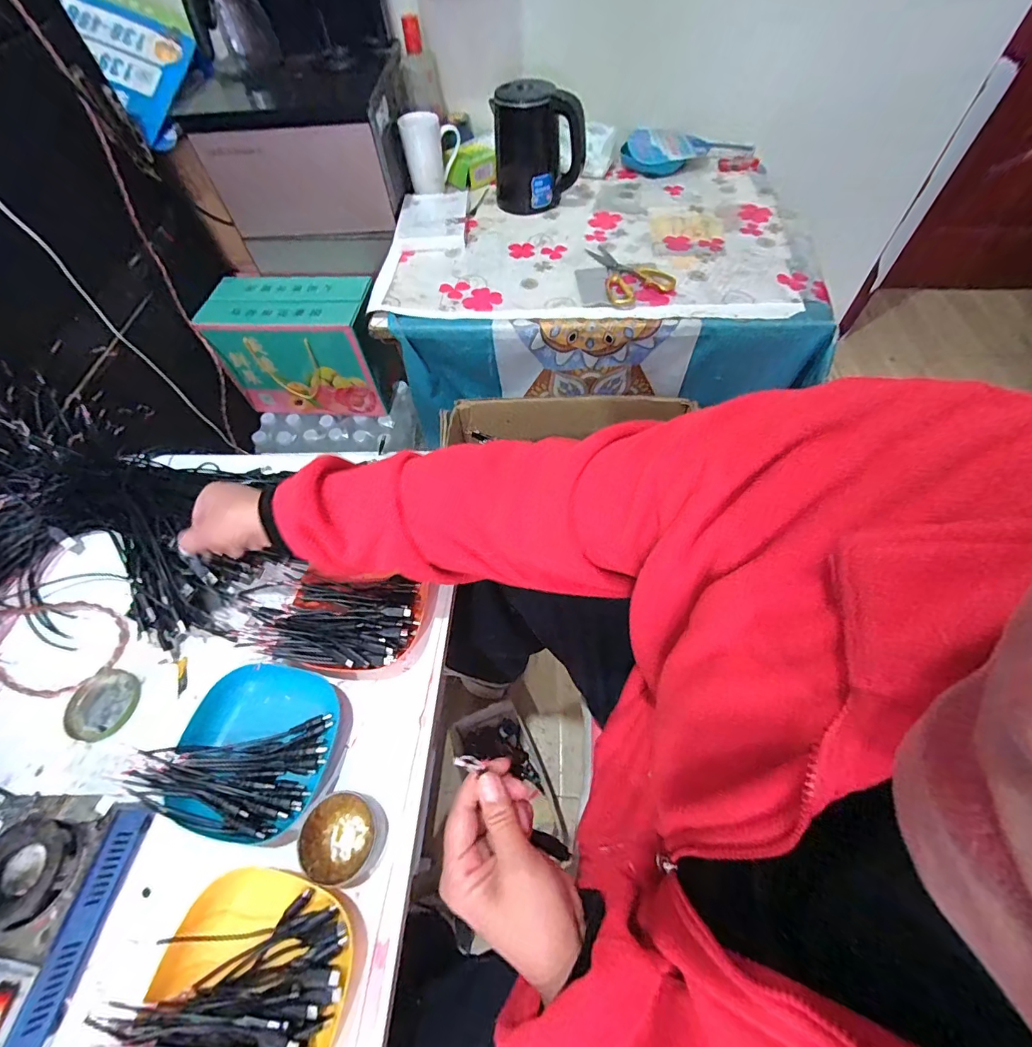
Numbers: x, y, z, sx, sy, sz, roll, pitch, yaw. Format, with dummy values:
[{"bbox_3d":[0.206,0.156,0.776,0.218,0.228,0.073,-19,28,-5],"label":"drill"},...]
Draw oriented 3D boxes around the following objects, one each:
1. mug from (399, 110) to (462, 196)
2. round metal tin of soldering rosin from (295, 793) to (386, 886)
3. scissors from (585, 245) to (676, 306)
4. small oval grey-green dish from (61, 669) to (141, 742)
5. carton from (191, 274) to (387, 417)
[{"bbox_3d":[-0.165,-0.736,0.903,0.111,0.113,0.076,-6,59,-1],"label":"mug"},{"bbox_3d":[-0.144,0.262,0.382,0.066,0.031,0.061,-1,59,2],"label":"round metal tin of soldering rosin"},{"bbox_3d":[0.195,-0.424,0.762,0.114,0.006,0.171,-8,59,-2],"label":"scissors"},{"bbox_3d":[-0.420,0.184,0.463,0.064,0.008,0.065,14,61,11],"label":"small oval grey-green dish"},{"bbox_3d":[-0.440,-0.382,0.999,0.335,0.234,0.161,2,59,4],"label":"carton"}]

